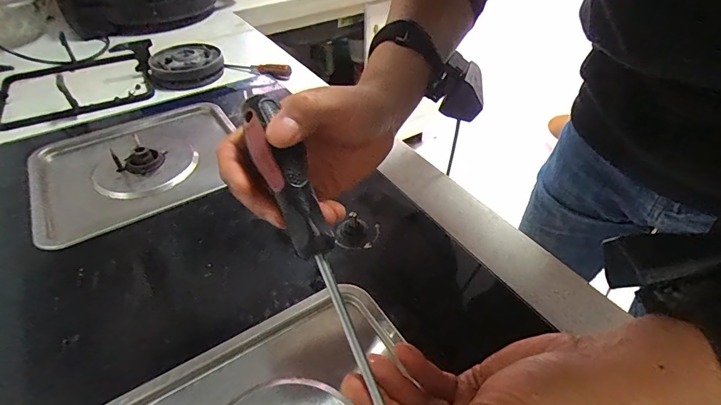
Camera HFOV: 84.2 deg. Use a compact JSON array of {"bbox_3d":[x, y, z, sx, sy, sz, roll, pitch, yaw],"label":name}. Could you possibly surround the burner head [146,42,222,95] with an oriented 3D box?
[{"bbox_3d":[-0.318,-0.248,0.733,0.134,0.041,0.118,-20,46,-20],"label":"burner head"}]

